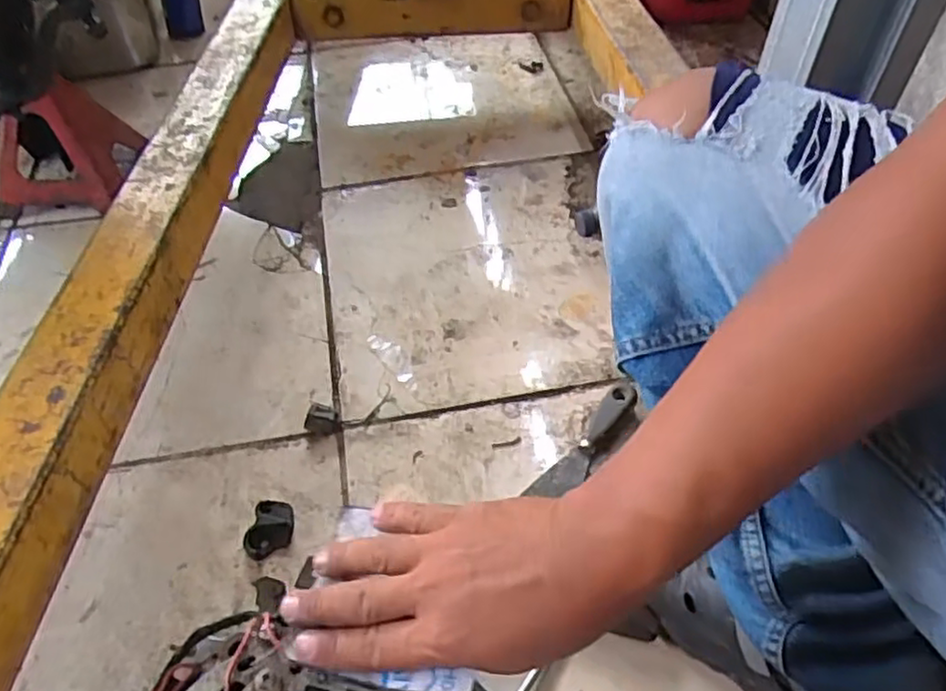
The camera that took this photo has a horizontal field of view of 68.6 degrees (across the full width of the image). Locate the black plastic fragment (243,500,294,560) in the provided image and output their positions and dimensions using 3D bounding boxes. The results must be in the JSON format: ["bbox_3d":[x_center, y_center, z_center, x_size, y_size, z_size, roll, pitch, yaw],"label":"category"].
[{"bbox_3d":[-0.188,0.168,0.642,0.040,0.012,0.054,-1,50,-3],"label":"black plastic fragment"}]

